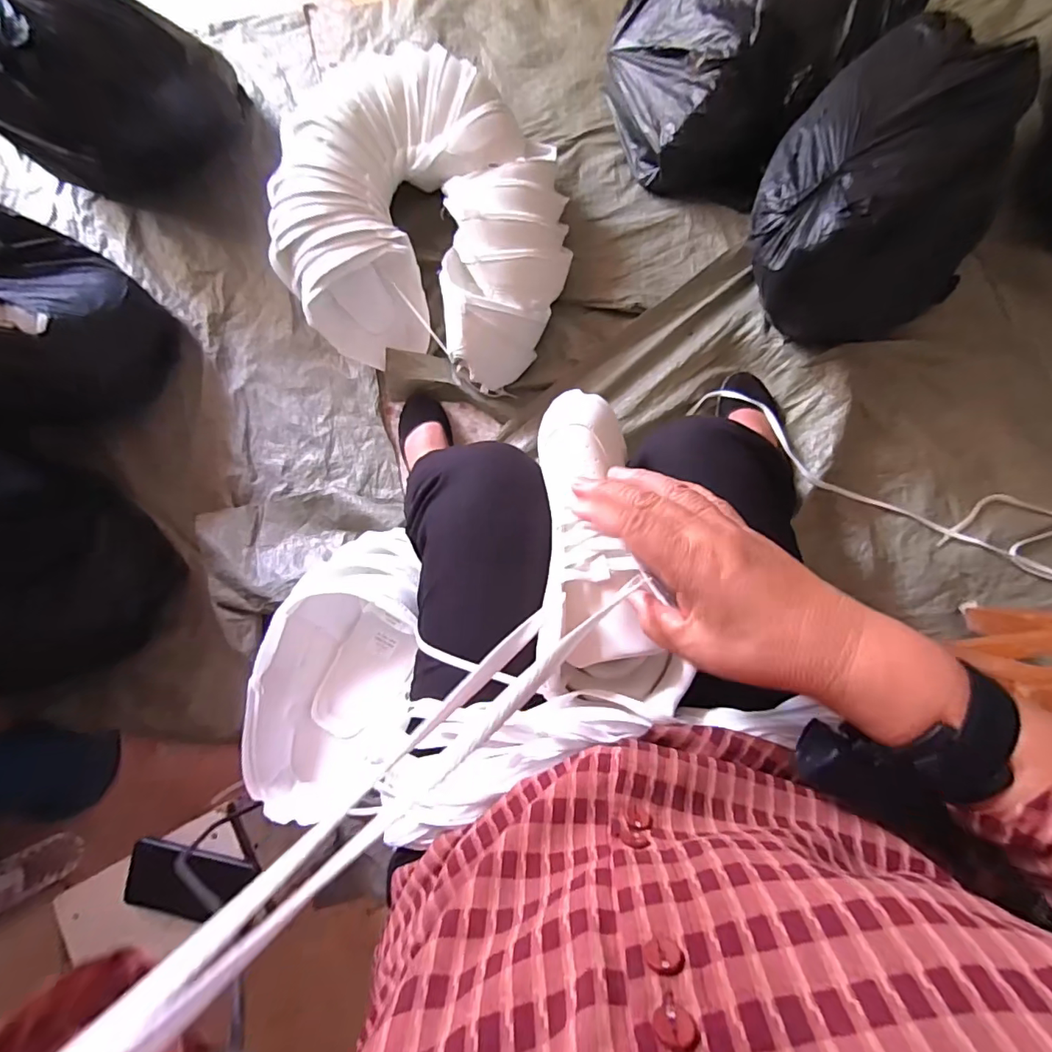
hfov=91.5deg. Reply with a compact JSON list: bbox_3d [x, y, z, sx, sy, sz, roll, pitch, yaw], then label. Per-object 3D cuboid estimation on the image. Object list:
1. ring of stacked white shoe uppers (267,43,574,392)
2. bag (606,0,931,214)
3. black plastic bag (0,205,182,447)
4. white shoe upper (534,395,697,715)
[{"bbox_3d":[-0.163,-0.494,0.838,0.455,0.158,0.433,-1,85,6],"label":"ring of stacked white shoe uppers"},{"bbox_3d":[0.351,-0.773,0.797,0.440,0.177,0.345,-41,82,1],"label":"bag"},{"bbox_3d":[-0.821,-0.317,0.833,0.336,0.285,0.340,33,89,8],"label":"black plastic bag"},{"bbox_3d":[0.049,0.013,0.365,0.090,0.067,0.228,-9,82,4],"label":"white shoe upper"}]

